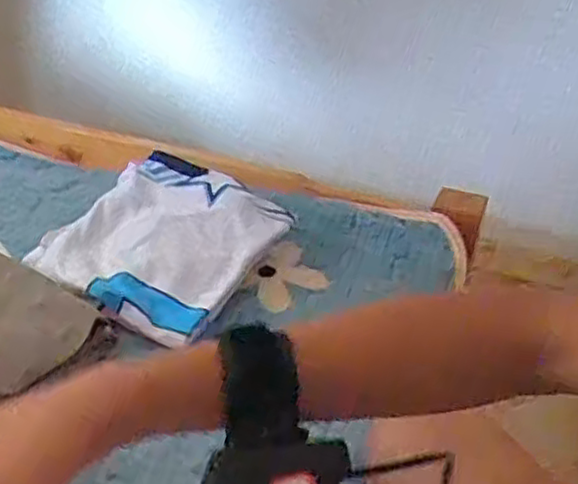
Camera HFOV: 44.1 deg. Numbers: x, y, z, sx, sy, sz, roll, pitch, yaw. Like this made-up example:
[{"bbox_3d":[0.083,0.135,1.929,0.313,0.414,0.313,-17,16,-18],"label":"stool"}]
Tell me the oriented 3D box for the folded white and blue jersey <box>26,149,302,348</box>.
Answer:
[{"bbox_3d":[-0.147,-0.010,0.848,0.220,0.034,0.278,25,41,11],"label":"folded white and blue jersey"}]

